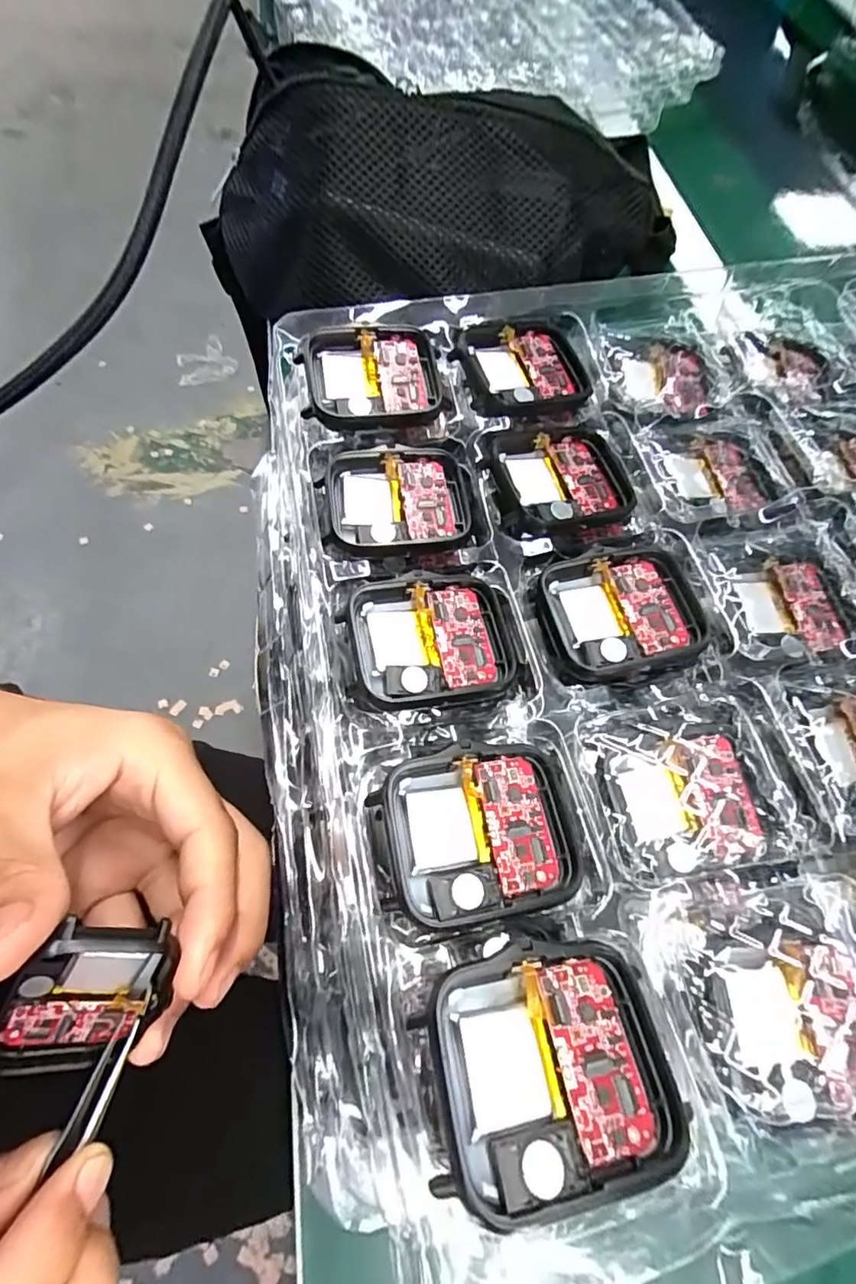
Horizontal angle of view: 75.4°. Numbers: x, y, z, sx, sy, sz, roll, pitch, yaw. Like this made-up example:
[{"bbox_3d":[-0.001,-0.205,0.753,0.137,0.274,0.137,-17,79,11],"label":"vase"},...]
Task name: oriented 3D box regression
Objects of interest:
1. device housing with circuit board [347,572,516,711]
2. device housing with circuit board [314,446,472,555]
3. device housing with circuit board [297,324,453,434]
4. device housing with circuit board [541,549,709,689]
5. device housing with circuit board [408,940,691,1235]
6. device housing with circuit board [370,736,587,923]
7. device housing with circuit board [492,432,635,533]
[{"bbox_3d":[0.001,-0.001,0.153,0.045,0.007,0.038,-6,63,-6],"label":"device housing with circuit board"},{"bbox_3d":[-0.009,-0.045,0.175,0.047,0.007,0.039,-7,63,-6],"label":"device housing with circuit board"},{"bbox_3d":[-0.019,-0.089,0.187,0.046,0.013,0.035,-8,65,-9],"label":"device housing with circuit board"},{"bbox_3d":[0.056,-0.008,0.162,0.047,0.006,0.039,-14,64,-9],"label":"device housing with circuit board"},{"bbox_3d":[0.023,0.078,0.103,0.045,0.011,0.036,-7,63,-6],"label":"device housing with circuit board"},{"bbox_3d":[0.013,0.044,0.130,0.045,0.008,0.036,-12,63,-9],"label":"device housing with circuit board"},{"bbox_3d":[0.045,-0.053,0.181,0.045,0.009,0.038,-6,65,-8],"label":"device housing with circuit board"}]

